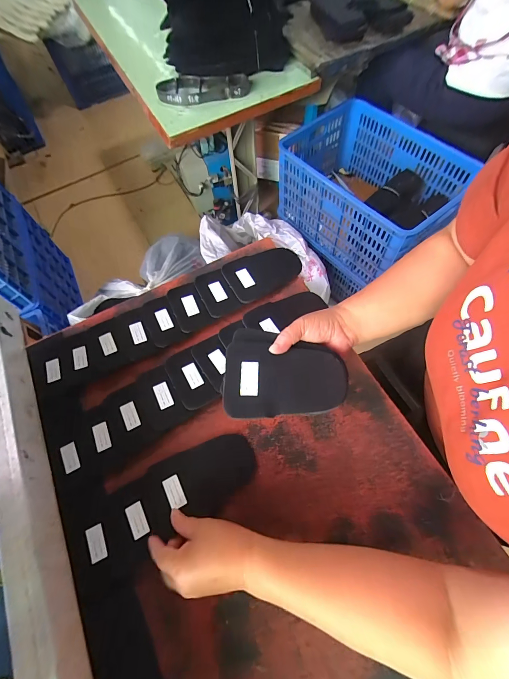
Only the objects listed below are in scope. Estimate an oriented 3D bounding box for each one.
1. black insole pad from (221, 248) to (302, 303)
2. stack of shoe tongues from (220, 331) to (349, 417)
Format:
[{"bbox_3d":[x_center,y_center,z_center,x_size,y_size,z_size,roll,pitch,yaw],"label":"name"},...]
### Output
[{"bbox_3d":[0.016,-0.132,0.574,0.141,0.009,0.095,-30,67,-10],"label":"black insole pad"},{"bbox_3d":[0.036,0.039,0.375,0.143,0.009,0.107,-1,65,3],"label":"stack of shoe tongues"}]

